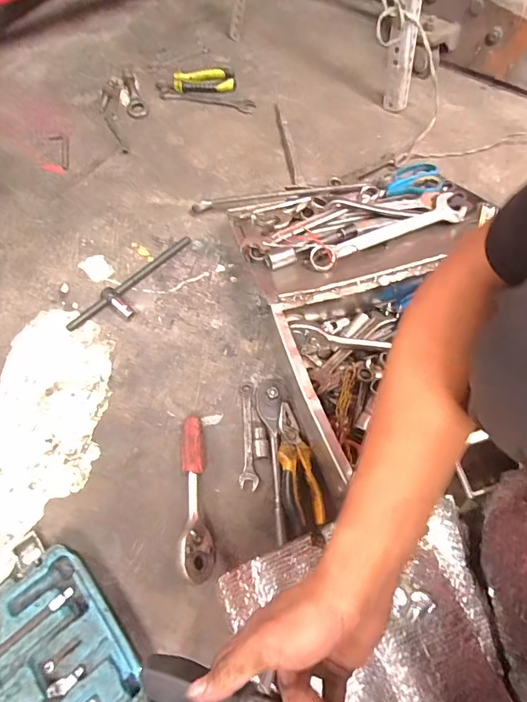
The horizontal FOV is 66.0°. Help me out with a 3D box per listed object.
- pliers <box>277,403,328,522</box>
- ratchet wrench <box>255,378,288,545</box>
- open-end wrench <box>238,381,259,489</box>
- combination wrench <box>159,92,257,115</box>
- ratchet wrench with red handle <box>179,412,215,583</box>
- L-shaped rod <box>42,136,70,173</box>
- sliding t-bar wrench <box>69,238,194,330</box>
[{"bbox_3d":[0.040,0.141,0.519,0.047,0.017,0.150,-11,66,-6],"label":"pliers"},{"bbox_3d":[0.012,0.132,0.535,0.043,0.037,0.214,0,64,0],"label":"ratchet wrench"},{"bbox_3d":[-0.024,0.113,0.558,0.024,0.011,0.147,-4,64,-2],"label":"open-end wrench"},{"bbox_3d":[-0.125,-0.549,0.891,0.211,0.004,0.041,9,65,4],"label":"combination wrench"},{"bbox_3d":[-0.088,0.177,0.512,0.035,0.042,0.196,-8,65,-4],"label":"ratchet wrench with red handle"},{"bbox_3d":[-0.419,-0.400,0.822,0.049,0.004,0.109,-8,65,-4],"label":"L-shaped rod"},{"bbox_3d":[-0.199,-0.104,0.659,0.065,0.020,0.245,39,70,17],"label":"sliding t-bar wrench"}]

